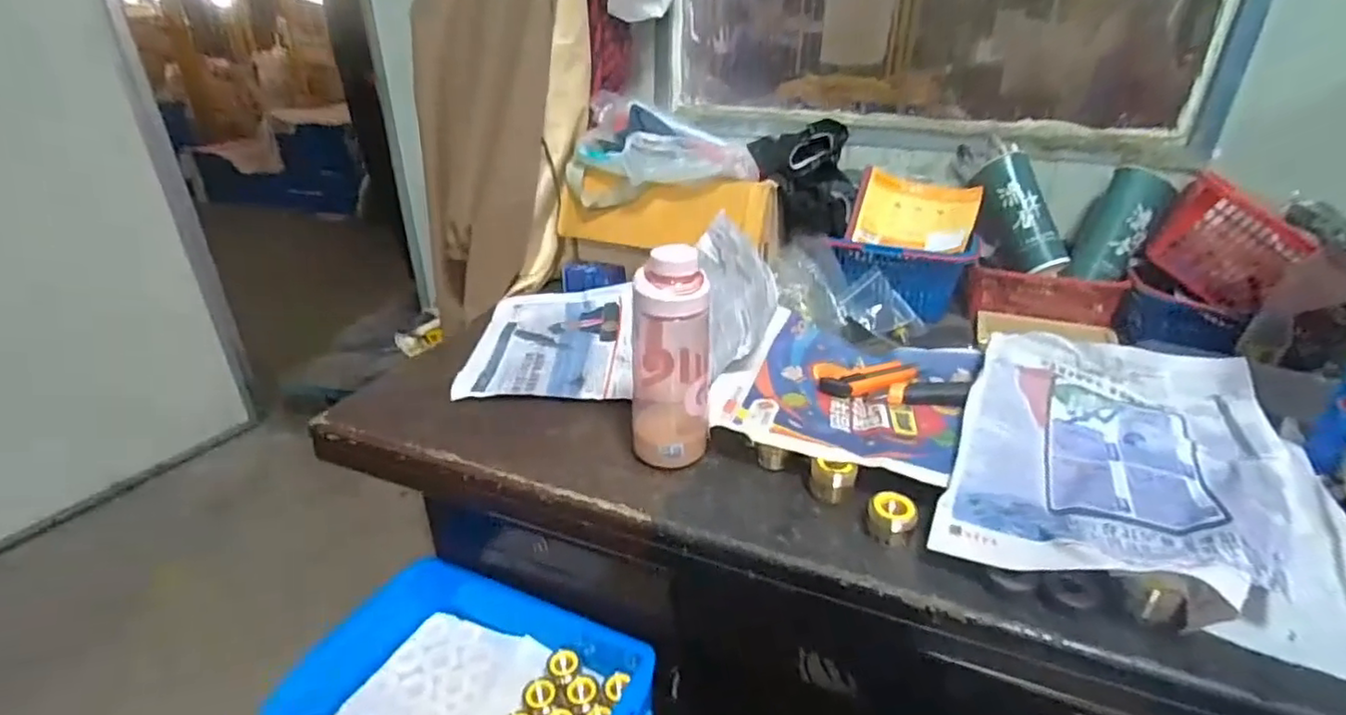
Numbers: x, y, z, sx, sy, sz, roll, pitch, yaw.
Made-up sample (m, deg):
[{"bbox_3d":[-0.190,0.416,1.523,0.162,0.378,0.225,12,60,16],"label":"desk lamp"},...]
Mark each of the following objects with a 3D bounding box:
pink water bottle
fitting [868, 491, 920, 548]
[{"bbox_3d":[-0.002,-0.003,0.600,0.073,0.203,0.079,-1,28,-1],"label":"pink water bottle"},{"bbox_3d":[0.188,0.138,0.542,0.038,0.033,0.032,12,30,22],"label":"fitting"}]

